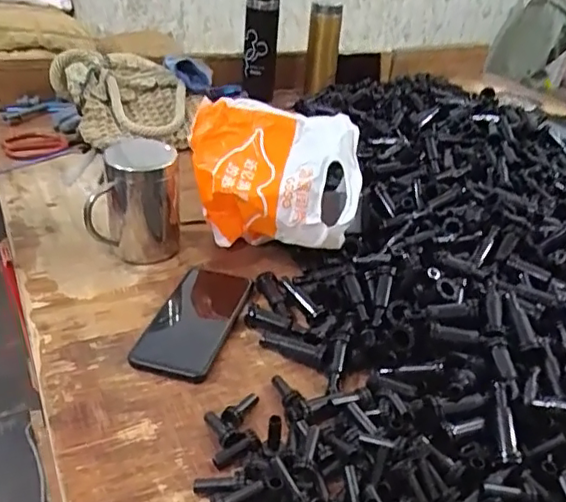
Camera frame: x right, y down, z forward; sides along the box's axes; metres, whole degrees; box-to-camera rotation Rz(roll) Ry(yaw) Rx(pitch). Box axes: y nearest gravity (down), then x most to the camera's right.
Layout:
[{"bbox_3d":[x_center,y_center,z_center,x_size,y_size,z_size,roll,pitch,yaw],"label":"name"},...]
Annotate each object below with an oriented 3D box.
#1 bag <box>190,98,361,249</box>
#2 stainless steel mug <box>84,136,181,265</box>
[{"bbox_3d":[-0.014,-0.074,0.686,0.190,0.152,0.125,4,32,-1],"label":"bag"},{"bbox_3d":[-0.168,-0.061,0.677,0.096,0.130,0.086,1,32,-7],"label":"stainless steel mug"}]

